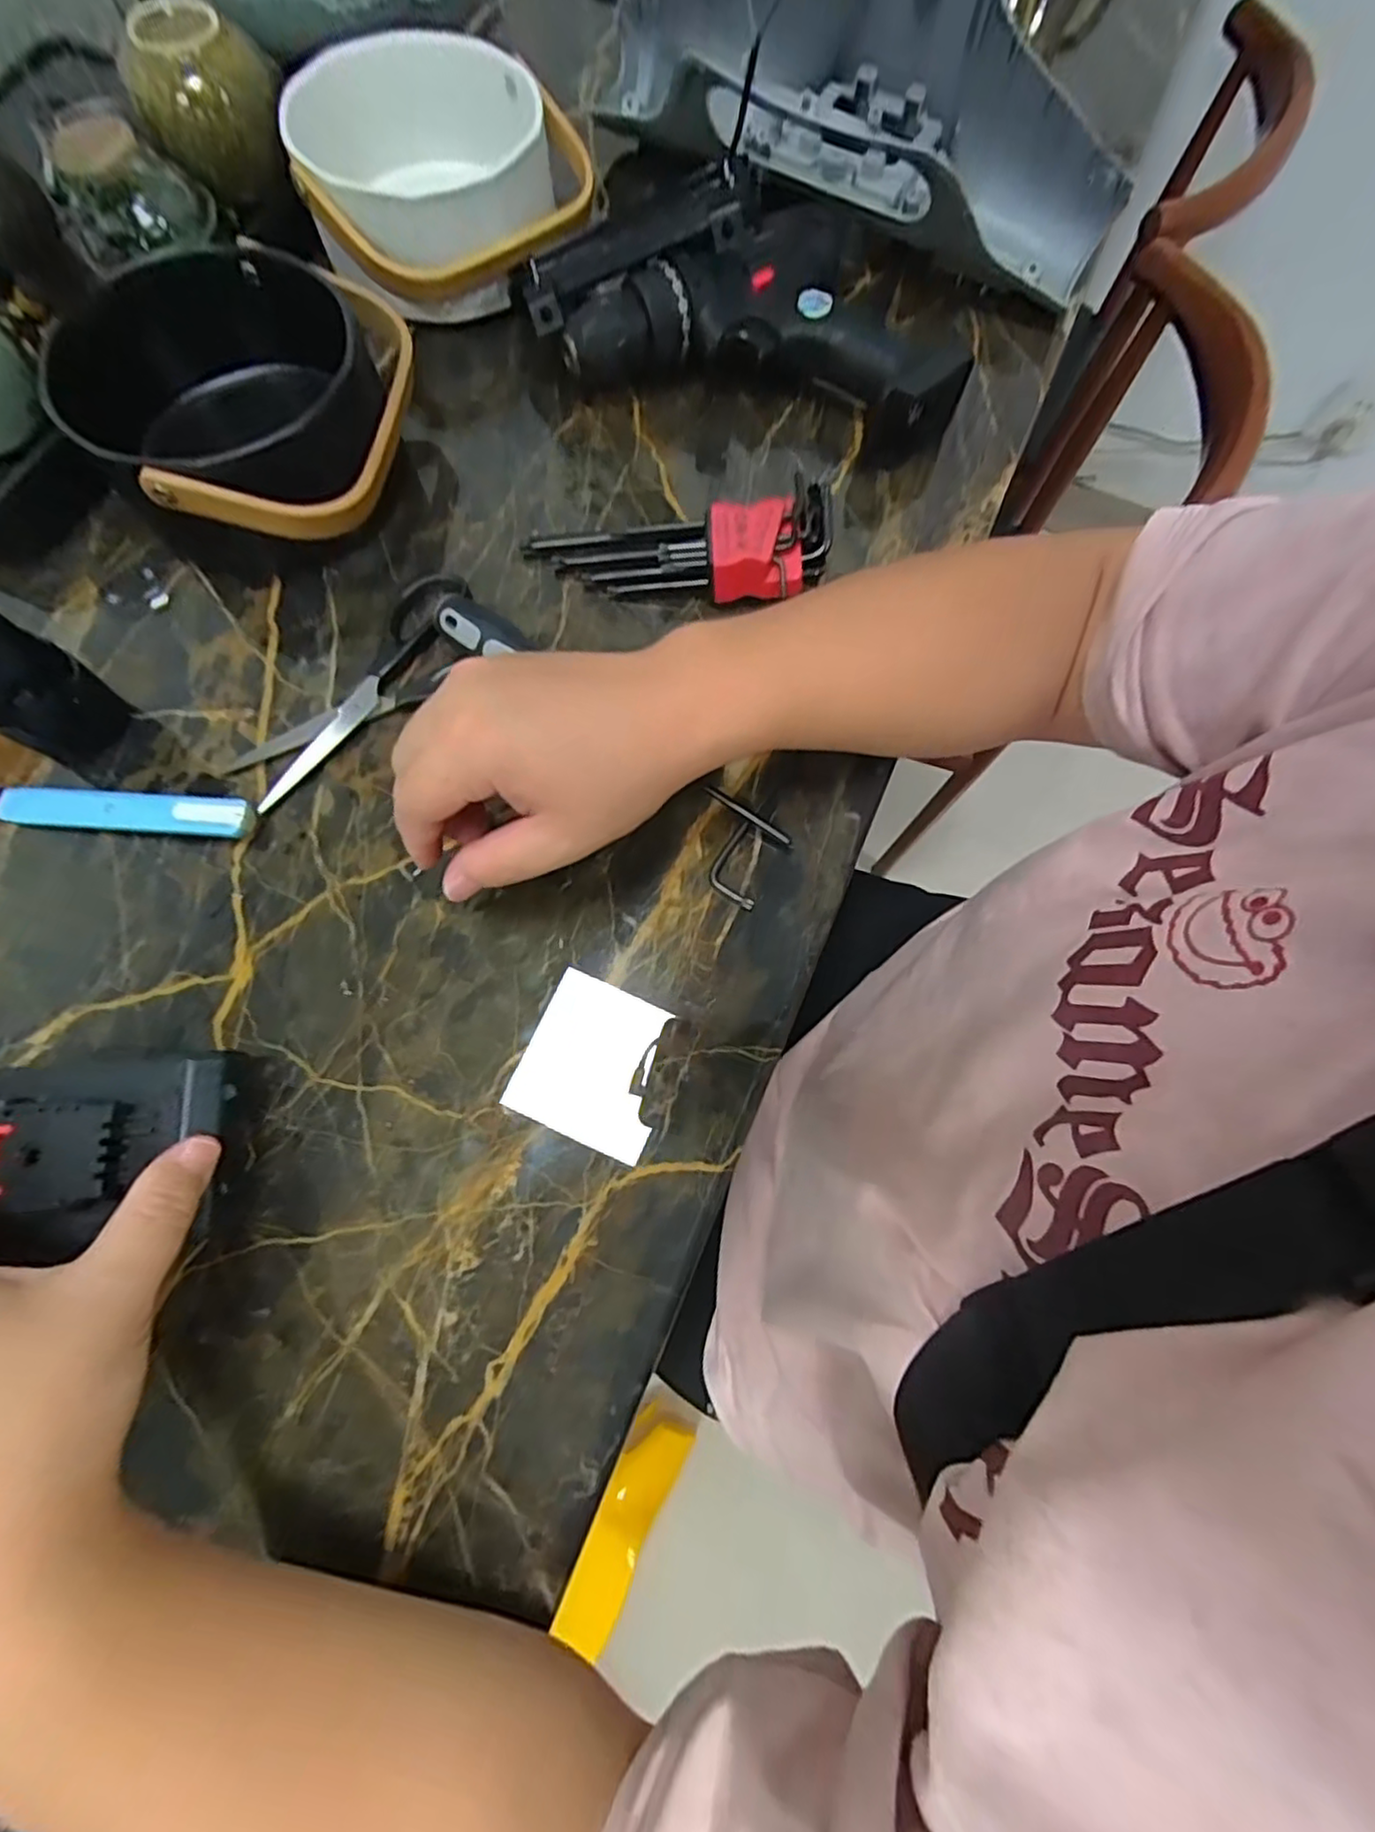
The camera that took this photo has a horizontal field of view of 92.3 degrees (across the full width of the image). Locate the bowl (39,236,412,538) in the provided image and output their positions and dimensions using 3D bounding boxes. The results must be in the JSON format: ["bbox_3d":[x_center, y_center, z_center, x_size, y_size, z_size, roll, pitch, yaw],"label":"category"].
[{"bbox_3d":[-0.230,-0.265,0.356,0.149,0.075,0.154,0,74,-1],"label":"bowl"}]

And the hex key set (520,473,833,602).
[{"bbox_3d":[-0.004,-0.198,0.359,0.164,0.033,0.047,-3,74,-2],"label":"hex key set"}]

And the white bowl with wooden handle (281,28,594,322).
[{"bbox_3d":[-0.146,-0.447,0.408,0.164,0.080,0.147,-12,75,-5],"label":"white bowl with wooden handle"}]

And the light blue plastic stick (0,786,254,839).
[{"bbox_3d":[-0.273,-0.050,0.322,0.124,0.015,0.018,4,73,0],"label":"light blue plastic stick"}]

